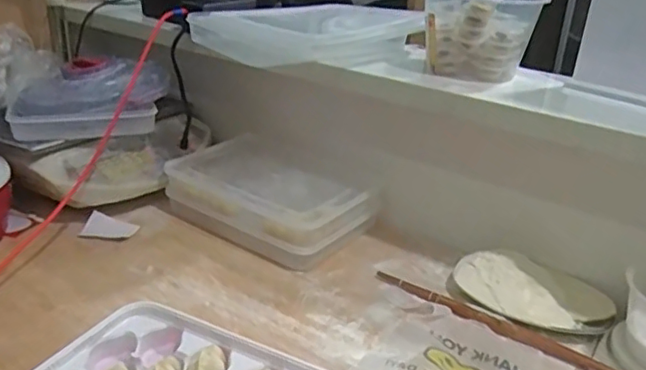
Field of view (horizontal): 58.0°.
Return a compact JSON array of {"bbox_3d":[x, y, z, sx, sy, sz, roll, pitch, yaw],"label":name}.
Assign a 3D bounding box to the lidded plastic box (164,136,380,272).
[{"bbox_3d":[-0.077,0.009,0.938,0.302,0.081,0.225,20,29,31],"label":"lidded plastic box"}]

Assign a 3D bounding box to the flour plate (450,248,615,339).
[{"bbox_3d":[0.268,0.135,0.745,0.200,0.036,0.127,14,26,20],"label":"flour plate"}]

